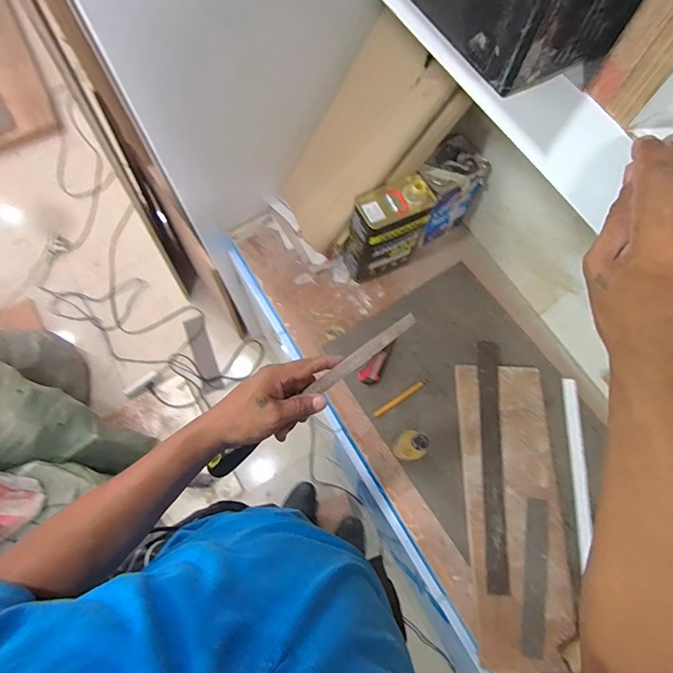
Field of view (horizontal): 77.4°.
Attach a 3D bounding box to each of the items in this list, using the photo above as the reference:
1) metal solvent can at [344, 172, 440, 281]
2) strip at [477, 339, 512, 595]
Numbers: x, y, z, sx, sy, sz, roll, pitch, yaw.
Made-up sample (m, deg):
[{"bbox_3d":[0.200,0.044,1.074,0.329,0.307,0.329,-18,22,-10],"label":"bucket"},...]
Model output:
[{"bbox_3d":[0.118,-0.246,1.008,0.175,0.260,0.090,-27,73,-11],"label":"metal solvent can"},{"bbox_3d":[0.365,0.277,0.969,0.063,0.016,0.549,4,70,0],"label":"strip"}]

